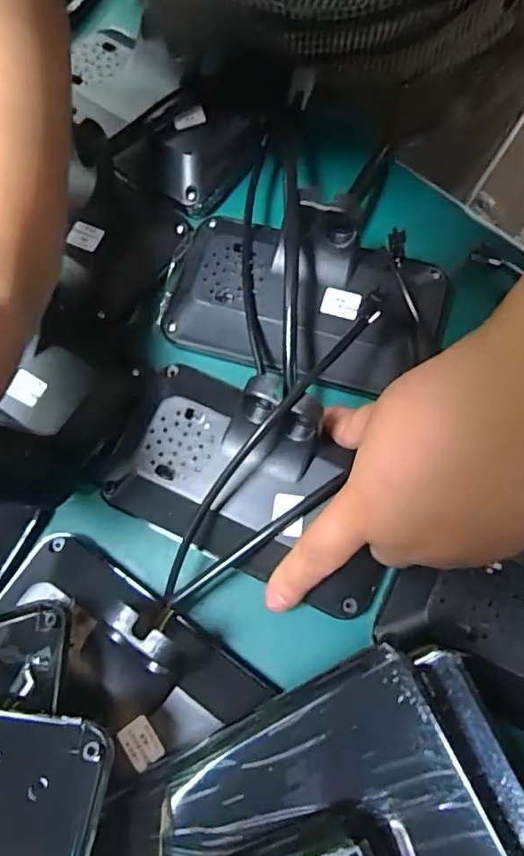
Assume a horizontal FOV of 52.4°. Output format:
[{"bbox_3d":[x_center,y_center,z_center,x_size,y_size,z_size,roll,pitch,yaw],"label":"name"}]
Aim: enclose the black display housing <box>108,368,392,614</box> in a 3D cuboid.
[{"bbox_3d":[-0.006,0.026,0.273,0.149,0.045,0.087,25,77,9],"label":"black display housing"}]

